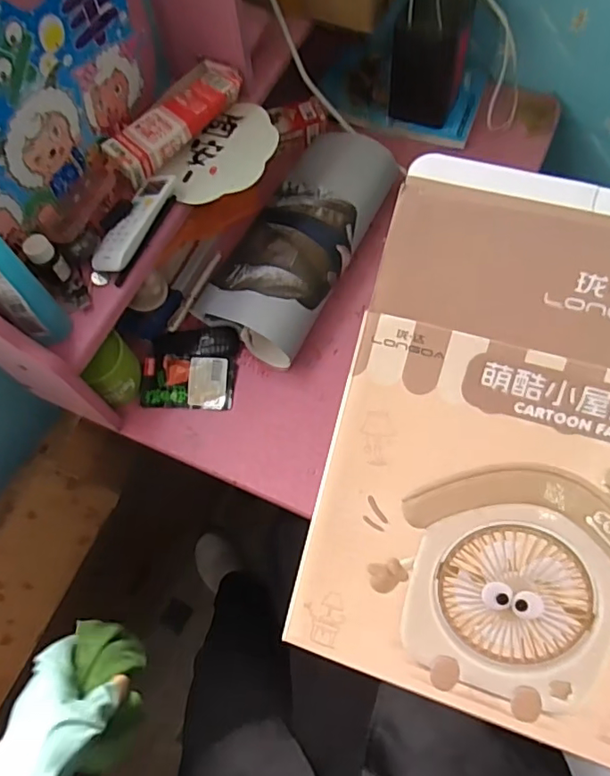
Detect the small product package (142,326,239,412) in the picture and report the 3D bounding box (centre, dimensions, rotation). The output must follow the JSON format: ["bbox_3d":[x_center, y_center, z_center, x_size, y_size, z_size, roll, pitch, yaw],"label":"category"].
[{"bbox_3d":[-0.140,-0.026,0.674,0.114,0.019,0.104,0,67,3],"label":"small product package"}]

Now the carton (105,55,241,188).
[{"bbox_3d":[-0.149,-0.310,0.627,0.059,0.034,0.182,35,73,16],"label":"carton"}]

